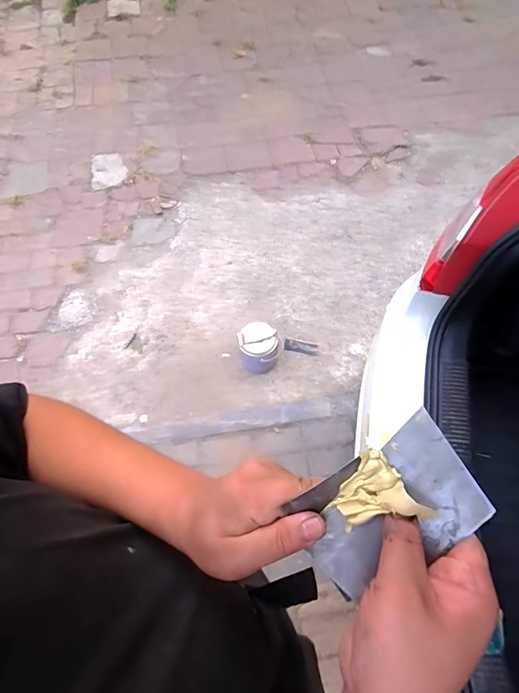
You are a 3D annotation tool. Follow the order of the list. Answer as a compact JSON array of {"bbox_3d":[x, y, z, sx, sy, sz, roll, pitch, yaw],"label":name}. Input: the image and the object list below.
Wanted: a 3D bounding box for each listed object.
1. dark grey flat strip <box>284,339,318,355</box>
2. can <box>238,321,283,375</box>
[{"bbox_3d":[0.178,0.003,1.720,0.138,0.011,0.057,11,60,4],"label":"dark grey flat strip"},{"bbox_3d":[0.008,0.008,1.632,0.172,0.173,0.170,0,66,0],"label":"can"}]

